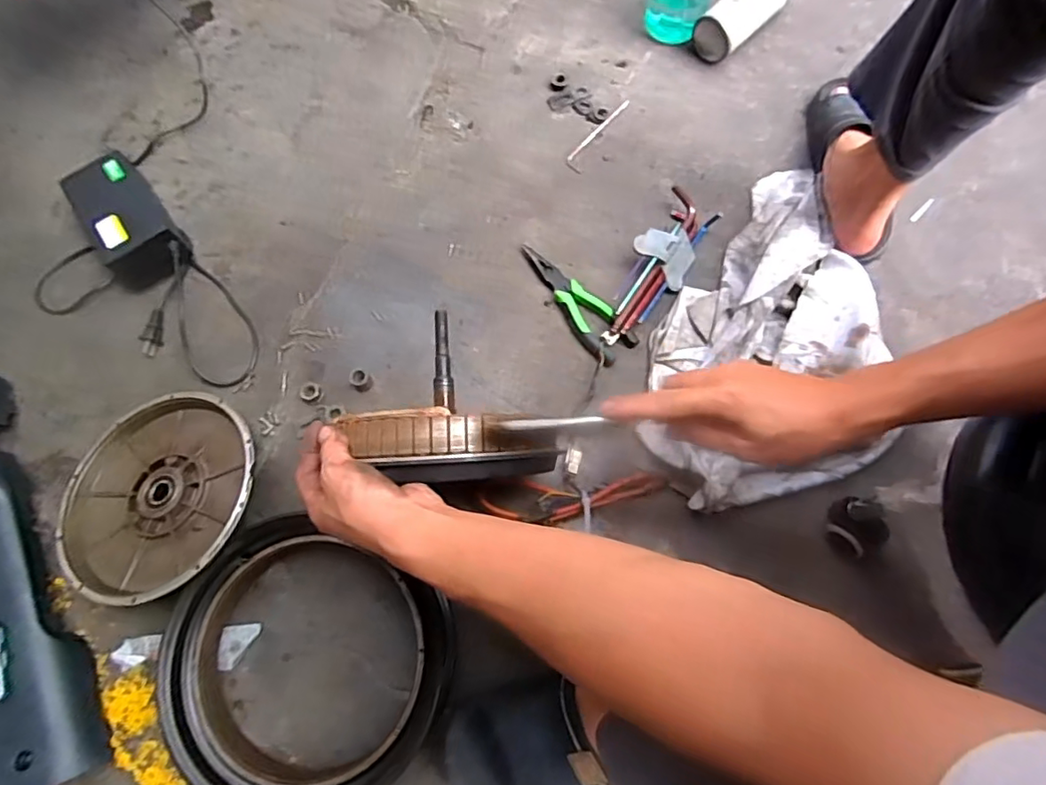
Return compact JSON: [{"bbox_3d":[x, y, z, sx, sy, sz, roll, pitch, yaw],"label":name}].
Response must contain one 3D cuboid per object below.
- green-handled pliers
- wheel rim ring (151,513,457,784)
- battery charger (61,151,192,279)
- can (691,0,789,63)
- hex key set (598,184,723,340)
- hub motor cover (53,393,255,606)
[{"bbox_3d":[0.062,-0.117,0.713,0.053,0.019,0.186,-36,75,-8],"label":"green-handled pliers"},{"bbox_3d":[-0.215,0.265,0.557,0.269,0.066,0.245,-1,74,2],"label":"wheel rim ring"},{"bbox_3d":[-0.499,-0.219,0.719,0.086,0.072,0.169,-37,76,-8],"label":"battery charger"},{"bbox_3d":[0.321,-0.551,0.819,0.162,0.061,0.065,-41,76,-9],"label":"can"},{"bbox_3d":[0.166,-0.154,0.719,0.071,0.045,0.227,32,77,11],"label":"hex key set"},{"bbox_3d":[-0.382,0.106,0.599,0.208,0.031,0.212,12,65,12],"label":"hub motor cover"}]

